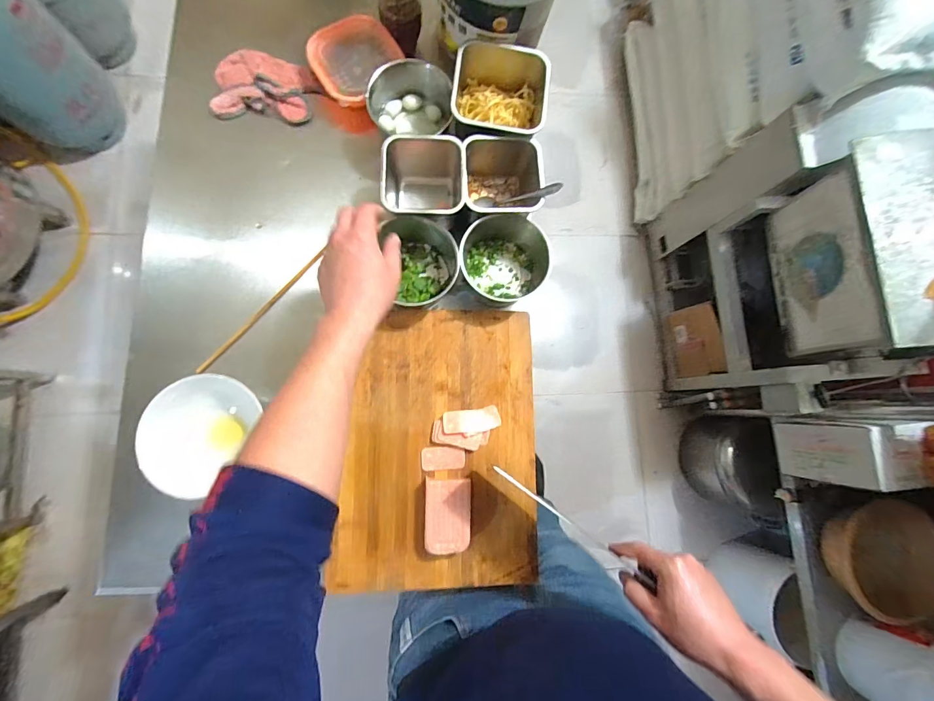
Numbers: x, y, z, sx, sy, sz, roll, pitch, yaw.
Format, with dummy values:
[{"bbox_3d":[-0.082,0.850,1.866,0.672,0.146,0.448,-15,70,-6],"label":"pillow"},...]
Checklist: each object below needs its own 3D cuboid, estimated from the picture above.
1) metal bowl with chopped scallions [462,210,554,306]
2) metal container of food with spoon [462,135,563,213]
[{"bbox_3d":[0.058,-0.136,0.625,0.136,0.092,0.121,27,80,-2],"label":"metal bowl with chopped scallions"},{"bbox_3d":[0.052,-0.253,0.625,0.119,0.113,0.114,-7,83,-7],"label":"metal container of food with spoon"}]

